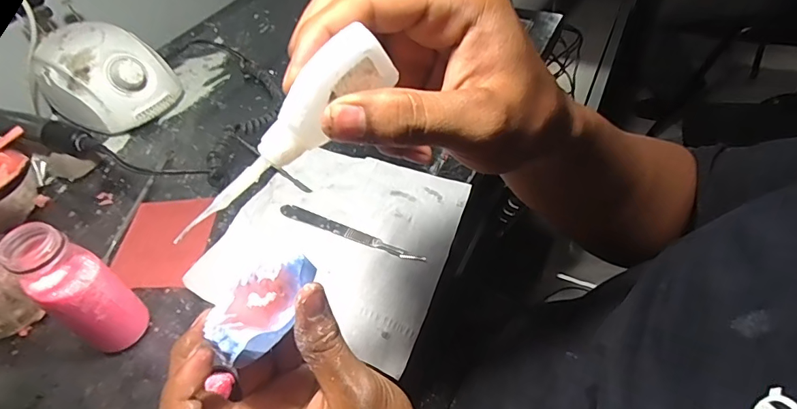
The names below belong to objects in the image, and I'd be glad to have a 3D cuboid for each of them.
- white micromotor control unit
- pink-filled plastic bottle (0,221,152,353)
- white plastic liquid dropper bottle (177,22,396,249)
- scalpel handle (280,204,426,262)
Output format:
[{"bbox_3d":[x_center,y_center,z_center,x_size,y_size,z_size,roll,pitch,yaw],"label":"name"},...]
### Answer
[{"bbox_3d":[-0.316,-0.137,0.494,0.096,0.087,0.109,24,54,23],"label":"white micromotor control unit"},{"bbox_3d":[-0.203,0.058,0.292,0.033,0.110,0.039,30,56,27],"label":"pink-filled plastic bottle"},{"bbox_3d":[-0.047,-0.025,0.183,0.108,0.027,0.014,-44,53,8],"label":"white plastic liquid dropper bottle"},{"bbox_3d":[-0.042,0.024,0.381,0.135,0.006,0.011,17,52,18],"label":"scalpel handle"}]

